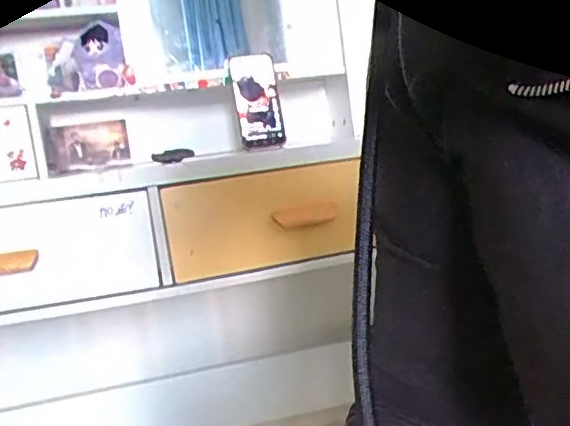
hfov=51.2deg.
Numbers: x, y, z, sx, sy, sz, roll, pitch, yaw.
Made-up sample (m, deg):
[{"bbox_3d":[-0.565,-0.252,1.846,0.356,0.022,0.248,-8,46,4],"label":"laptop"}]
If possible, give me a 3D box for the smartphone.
[{"bbox_3d":[-0.045,-0.185,0.988,0.075,0.157,0.011,-7,-7,-21],"label":"smartphone"}]

